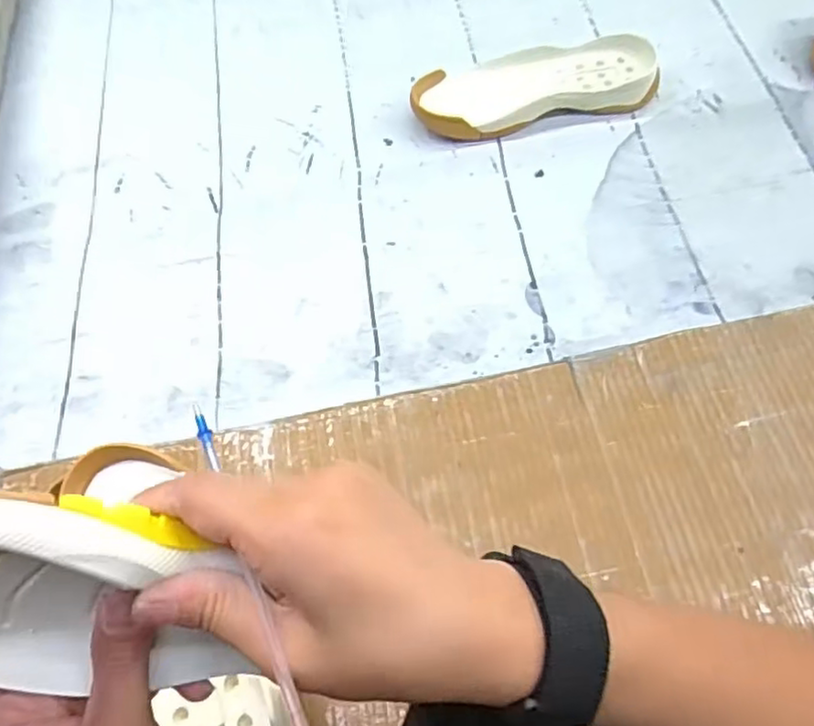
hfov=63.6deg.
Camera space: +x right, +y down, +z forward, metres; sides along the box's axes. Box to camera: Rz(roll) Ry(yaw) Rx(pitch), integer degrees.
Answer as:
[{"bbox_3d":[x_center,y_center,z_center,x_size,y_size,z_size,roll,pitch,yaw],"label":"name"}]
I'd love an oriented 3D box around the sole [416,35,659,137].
[{"bbox_3d":[0.118,-0.268,0.628,0.223,0.029,0.096,-13,61,-4],"label":"sole"}]

